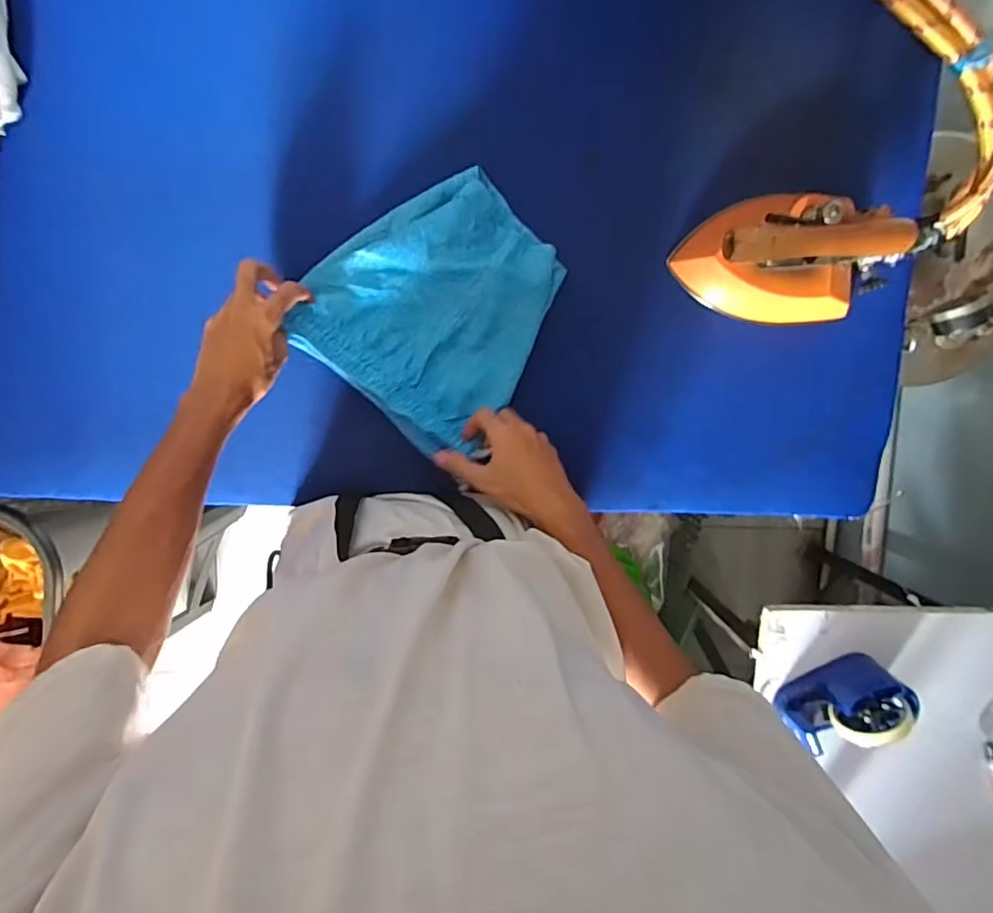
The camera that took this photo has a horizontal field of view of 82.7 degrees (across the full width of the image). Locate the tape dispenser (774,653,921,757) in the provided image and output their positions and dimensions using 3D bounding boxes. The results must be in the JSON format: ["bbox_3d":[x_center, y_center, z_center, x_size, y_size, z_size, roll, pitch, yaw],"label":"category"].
[{"bbox_3d":[0.457,0.331,0.738,0.145,0.095,0.069,-23,100,0],"label":"tape dispenser"}]

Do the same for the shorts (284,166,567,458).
[{"bbox_3d":[-0.056,-0.153,0.572,0.224,0.036,0.239,42,94,-9],"label":"shorts"}]

